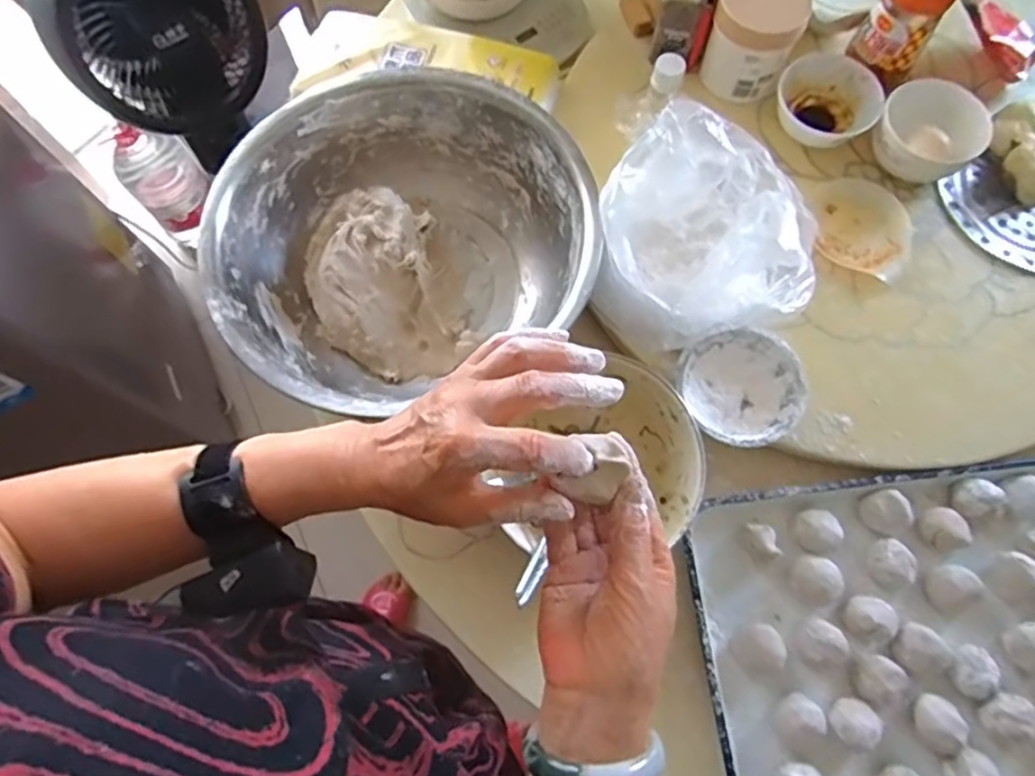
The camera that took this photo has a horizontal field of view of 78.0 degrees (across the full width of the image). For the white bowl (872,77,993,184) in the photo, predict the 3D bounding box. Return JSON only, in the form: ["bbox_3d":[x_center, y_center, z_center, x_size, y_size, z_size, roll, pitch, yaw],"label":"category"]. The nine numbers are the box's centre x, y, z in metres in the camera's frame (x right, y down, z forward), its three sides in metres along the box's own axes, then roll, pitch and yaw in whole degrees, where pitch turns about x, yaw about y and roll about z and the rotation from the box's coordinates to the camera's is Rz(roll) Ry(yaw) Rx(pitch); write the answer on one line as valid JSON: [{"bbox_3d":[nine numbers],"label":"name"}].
[{"bbox_3d":[0.444,-0.273,0.697,0.105,0.067,0.088,40,76,13],"label":"white bowl"}]

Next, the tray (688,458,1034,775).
[{"bbox_3d":[0.420,0.261,0.582,0.465,0.051,0.358,-7,71,-2],"label":"tray"}]

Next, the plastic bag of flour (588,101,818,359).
[{"bbox_3d":[0.173,-0.141,0.618,0.182,0.143,0.195,3,71,1],"label":"plastic bag of flour"}]

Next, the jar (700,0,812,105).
[{"bbox_3d":[0.267,-0.401,0.734,0.089,0.116,0.097,0,71,0],"label":"jar"}]

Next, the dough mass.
[{"bbox_3d":[-0.150,-0.110,0.696,0.146,0.090,0.195,-19,72,-6],"label":"dough mass"}]

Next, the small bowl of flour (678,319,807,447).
[{"bbox_3d":[0.220,0.000,0.627,0.109,0.046,0.112,0,71,0],"label":"small bowl of flour"}]

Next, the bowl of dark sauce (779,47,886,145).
[{"bbox_3d":[0.352,-0.324,0.731,0.112,0.048,0.117,0,71,0],"label":"bowl of dark sauce"}]

